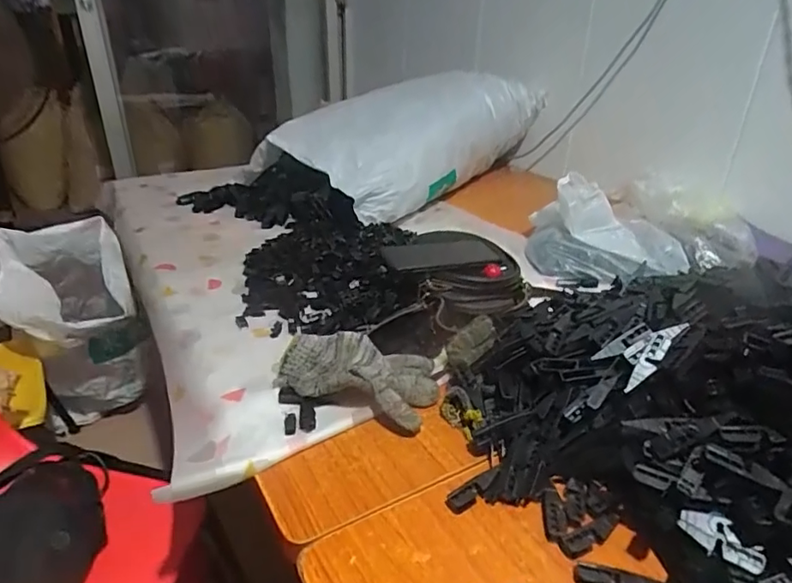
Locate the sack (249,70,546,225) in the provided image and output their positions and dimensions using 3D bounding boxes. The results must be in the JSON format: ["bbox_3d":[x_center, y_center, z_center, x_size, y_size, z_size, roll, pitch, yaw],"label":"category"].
[{"bbox_3d":[0.031,-0.387,1.290,0.336,0.217,0.700,23,35,36],"label":"sack"}]

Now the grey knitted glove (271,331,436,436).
[{"bbox_3d":[-0.039,0.085,0.618,0.174,0.048,0.131,9,30,17],"label":"grey knitted glove"}]

